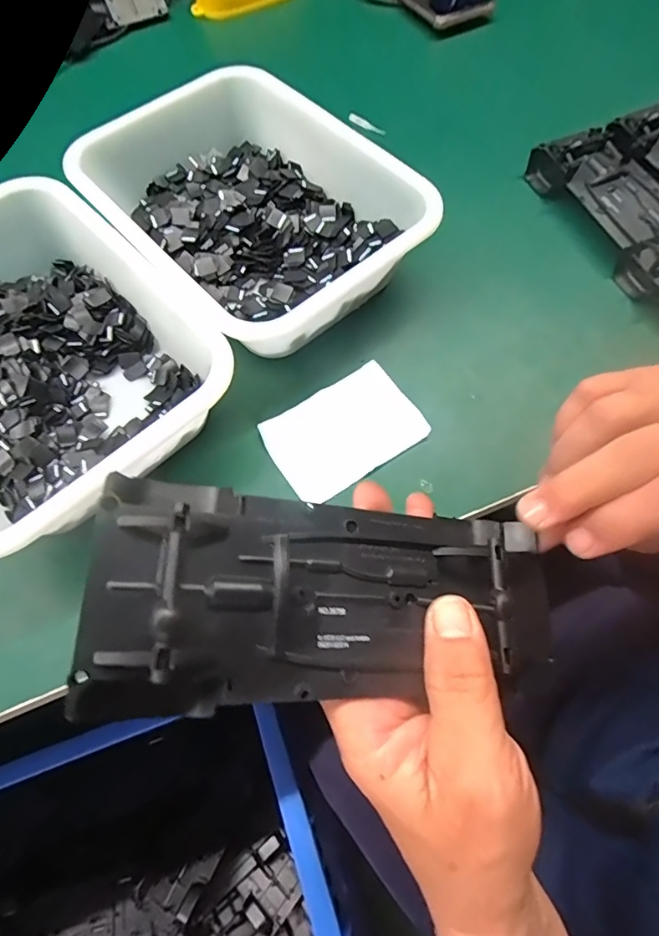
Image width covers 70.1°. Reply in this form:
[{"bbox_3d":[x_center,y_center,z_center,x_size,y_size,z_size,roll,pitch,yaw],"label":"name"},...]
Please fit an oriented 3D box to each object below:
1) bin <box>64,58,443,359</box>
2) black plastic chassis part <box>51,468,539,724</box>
[{"bbox_3d":[-0.061,-0.195,0.361,0.187,0.062,0.247,-39,71,-14],"label":"bin"},{"bbox_3d":[0.008,0.046,0.175,0.172,0.028,0.068,5,64,-24],"label":"black plastic chassis part"}]

